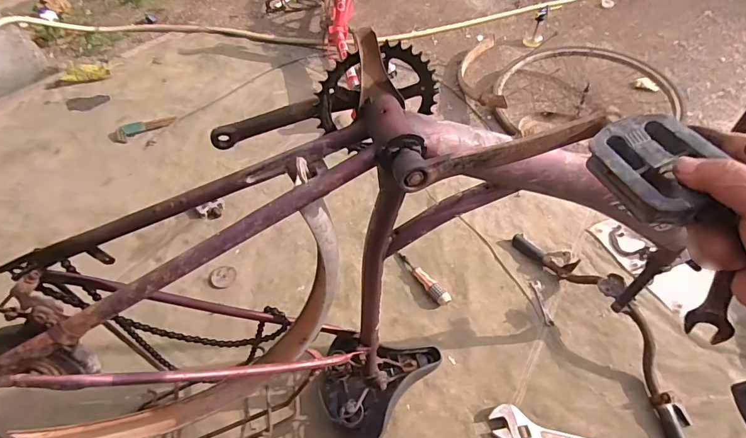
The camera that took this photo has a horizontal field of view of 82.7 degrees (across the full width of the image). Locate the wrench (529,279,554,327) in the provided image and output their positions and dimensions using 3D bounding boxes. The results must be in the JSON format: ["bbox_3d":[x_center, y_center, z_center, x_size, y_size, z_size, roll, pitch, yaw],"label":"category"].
[{"bbox_3d":[0.404,0.203,1.016,0.026,0.007,0.119,0,51,-5],"label":"wrench"}]

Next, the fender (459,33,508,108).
[{"bbox_3d":[0.414,-0.589,1.634,0.153,0.091,0.568,9,51,2],"label":"fender"}]

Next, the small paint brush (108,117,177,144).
[{"bbox_3d":[-0.681,-0.275,1.258,0.187,0.033,0.045,-35,62,-29],"label":"small paint brush"}]

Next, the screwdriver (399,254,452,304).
[{"bbox_3d":[0.118,0.139,1.017,0.034,0.031,0.169,-31,60,-27],"label":"screwdriver"}]

